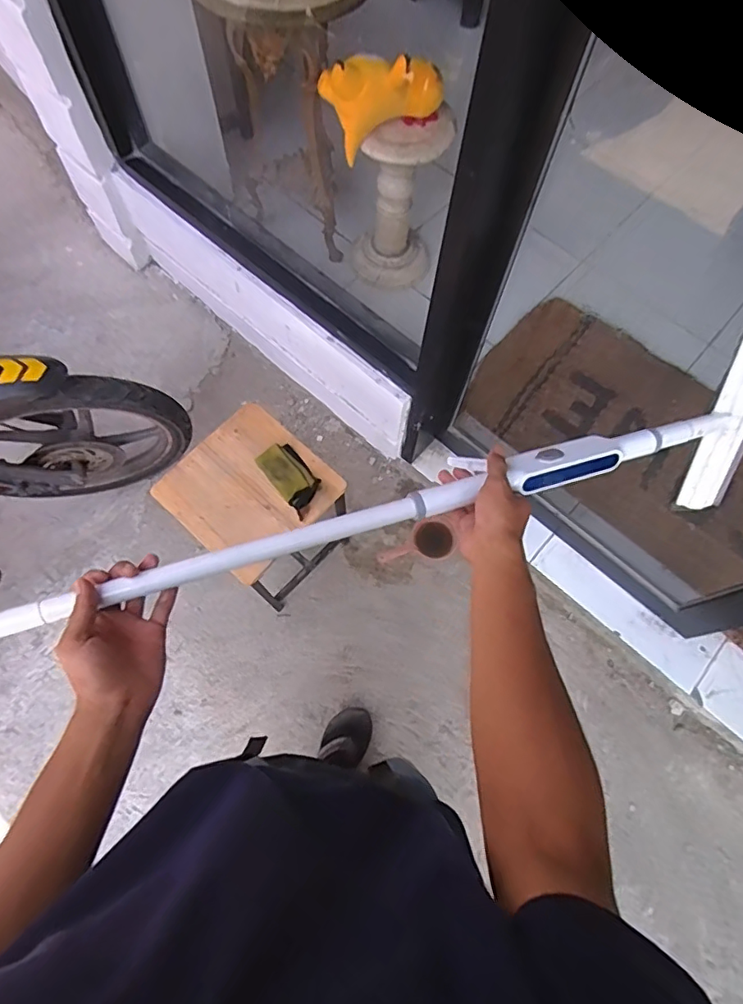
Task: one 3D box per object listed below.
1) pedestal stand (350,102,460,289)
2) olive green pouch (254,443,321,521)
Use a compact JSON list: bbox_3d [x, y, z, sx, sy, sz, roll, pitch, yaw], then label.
[{"bbox_3d":[0.067,-0.832,1.577,0.235,0.448,0.200,1,70,0],"label":"pedestal stand"},{"bbox_3d":[-0.160,-0.052,1.078,0.080,0.038,0.147,-37,75,-15],"label":"olive green pouch"}]

